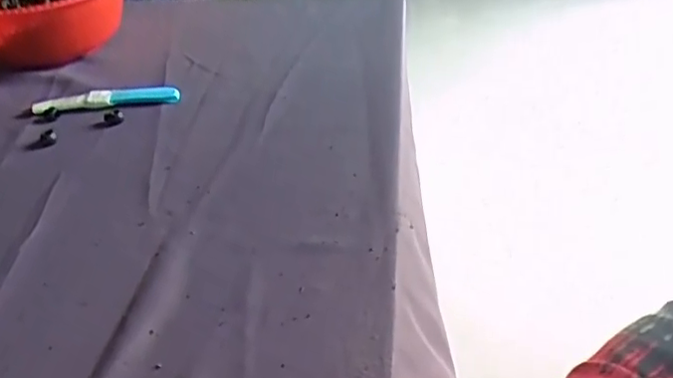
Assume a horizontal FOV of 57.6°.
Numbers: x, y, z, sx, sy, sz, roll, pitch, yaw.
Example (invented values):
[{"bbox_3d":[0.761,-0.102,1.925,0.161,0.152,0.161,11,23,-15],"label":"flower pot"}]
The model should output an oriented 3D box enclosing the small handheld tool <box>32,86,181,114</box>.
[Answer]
[{"bbox_3d":[-0.241,-0.094,0.646,0.149,0.013,0.022,-7,37,-4],"label":"small handheld tool"}]

